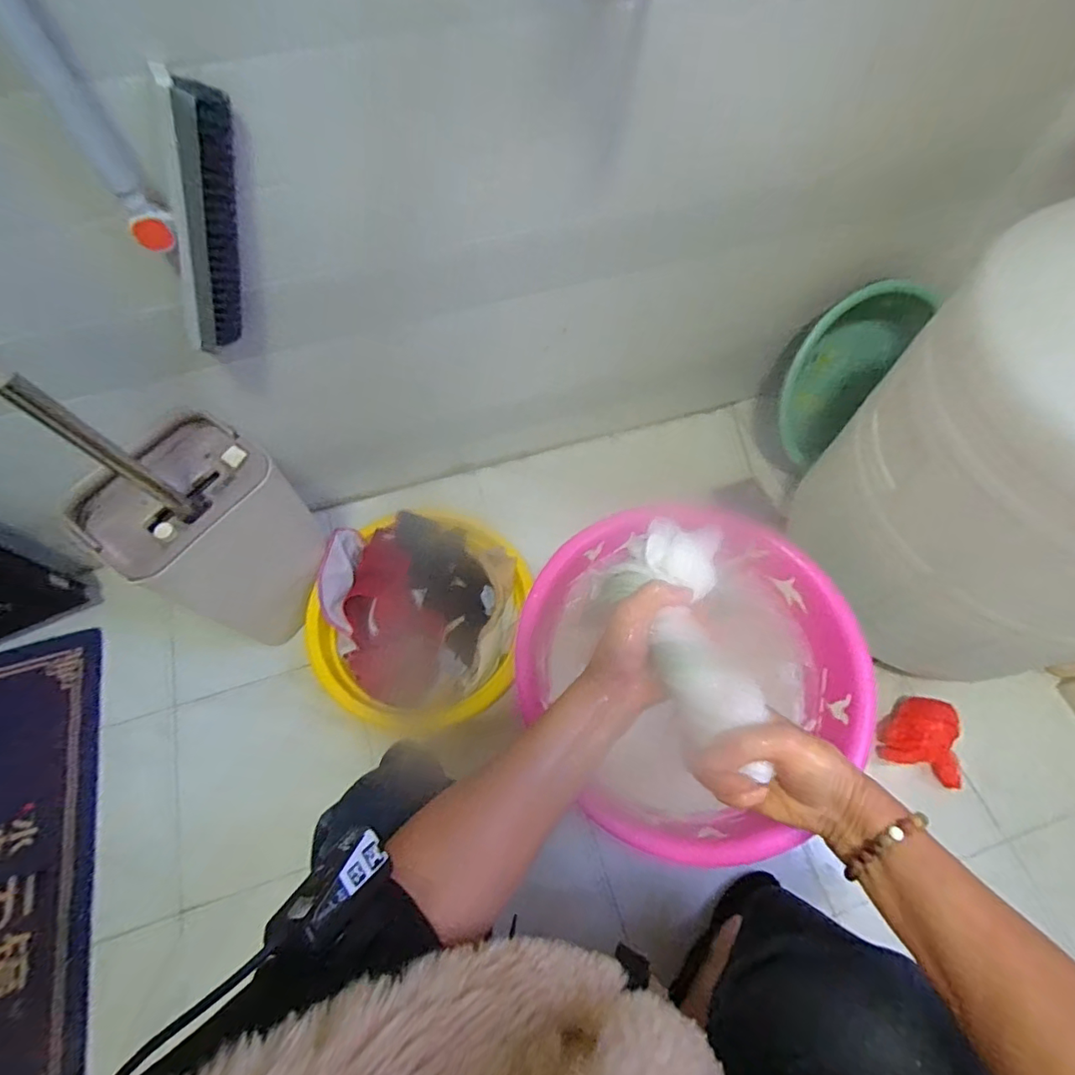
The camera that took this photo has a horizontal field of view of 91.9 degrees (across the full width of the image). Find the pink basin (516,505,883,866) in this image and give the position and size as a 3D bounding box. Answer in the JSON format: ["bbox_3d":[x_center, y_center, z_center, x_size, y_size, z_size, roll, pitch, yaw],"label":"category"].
[{"bbox_3d":[0.166,0.140,0.593,0.348,0.115,0.351,0,64,0],"label":"pink basin"}]

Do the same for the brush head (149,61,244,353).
[{"bbox_3d":[-0.340,-0.313,0.534,0.060,0.264,0.061,-18,63,-37],"label":"brush head"}]

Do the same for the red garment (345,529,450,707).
[{"bbox_3d":[-0.235,0.127,0.857,0.152,0.059,0.275,-4,65,-3],"label":"red garment"}]

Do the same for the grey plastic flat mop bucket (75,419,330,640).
[{"bbox_3d":[-0.460,0.018,0.817,0.161,0.378,0.219,33,68,14],"label":"grey plastic flat mop bucket"}]

